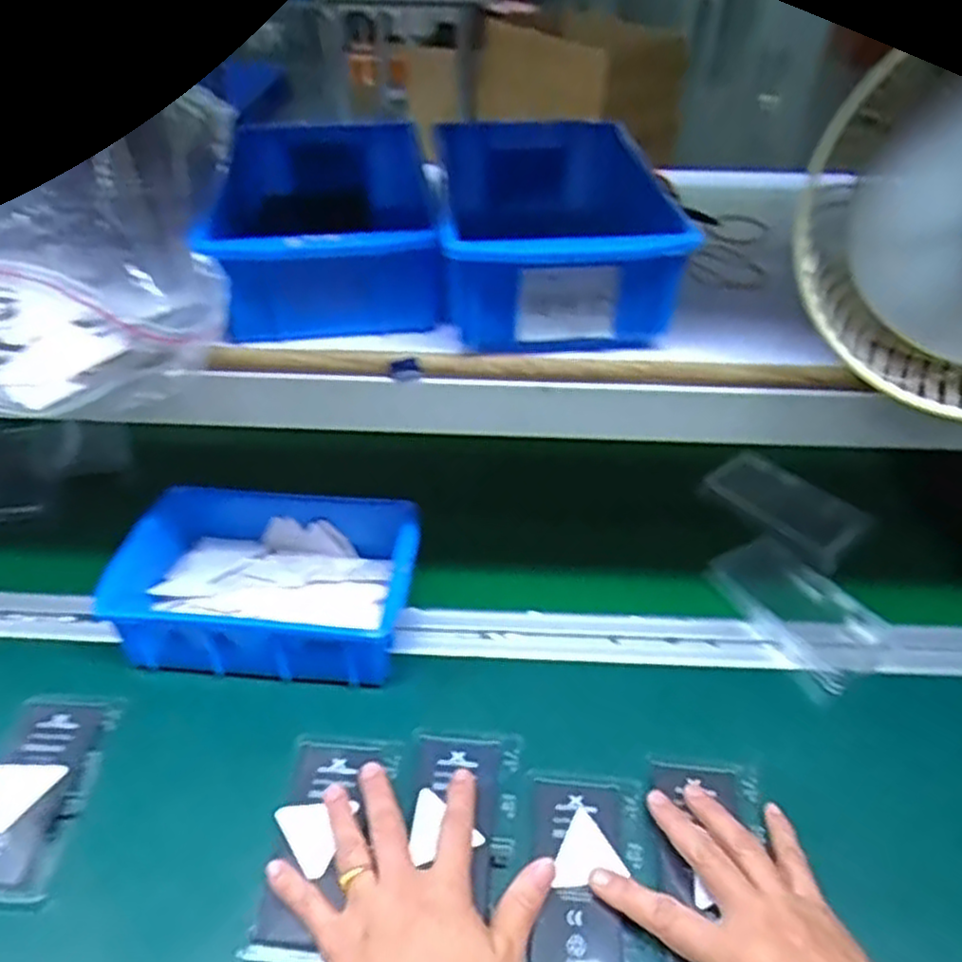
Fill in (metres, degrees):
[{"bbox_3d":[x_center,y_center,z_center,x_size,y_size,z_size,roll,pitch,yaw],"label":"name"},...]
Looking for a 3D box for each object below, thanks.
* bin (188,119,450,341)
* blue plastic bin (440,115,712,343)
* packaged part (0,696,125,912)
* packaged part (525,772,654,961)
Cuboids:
[{"bbox_3d":[-0.098,-0.159,0.479,0.128,0.079,0.206,-5,42,-7],"label":"bin"},{"bbox_3d":[0.041,-0.159,0.475,0.129,0.078,0.207,-1,41,-2],"label":"blue plastic bin"},{"bbox_3d":[-0.276,0.191,0.460,0.066,0.006,0.125,3,41,3],"label":"packaged part"},{"bbox_3d":[0.060,0.227,0.423,0.067,0.011,0.124,5,45,2],"label":"packaged part"}]

